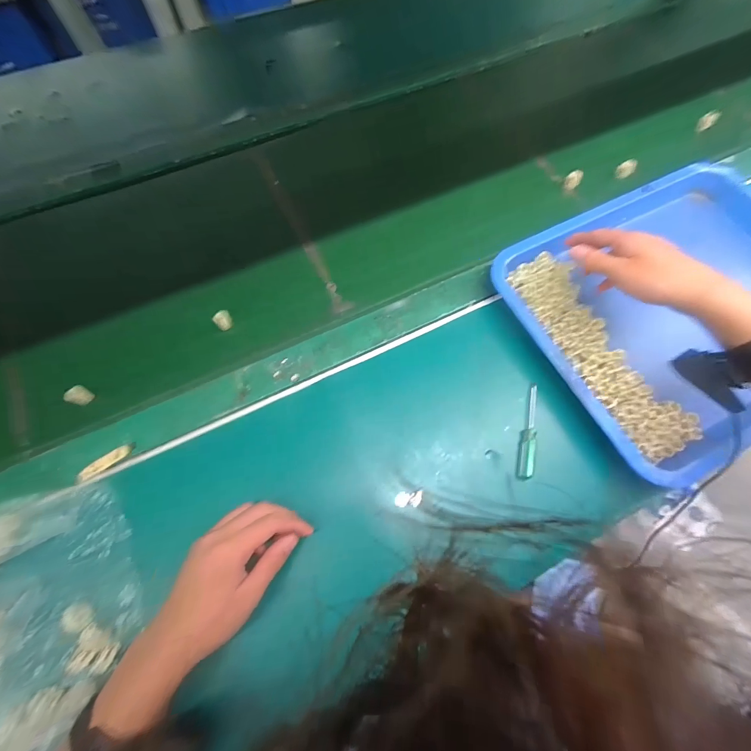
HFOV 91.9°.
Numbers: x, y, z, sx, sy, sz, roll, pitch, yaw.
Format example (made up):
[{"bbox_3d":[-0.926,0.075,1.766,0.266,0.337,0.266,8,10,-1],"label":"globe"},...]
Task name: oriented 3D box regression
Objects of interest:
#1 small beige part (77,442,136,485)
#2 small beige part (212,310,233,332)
[{"bbox_3d":[-0.306,0.099,0.415,0.065,0.015,0.016,-40,73,-14],"label":"small beige part"},{"bbox_3d":[-0.200,-0.073,0.478,0.021,0.026,0.017,-37,73,-13],"label":"small beige part"}]

